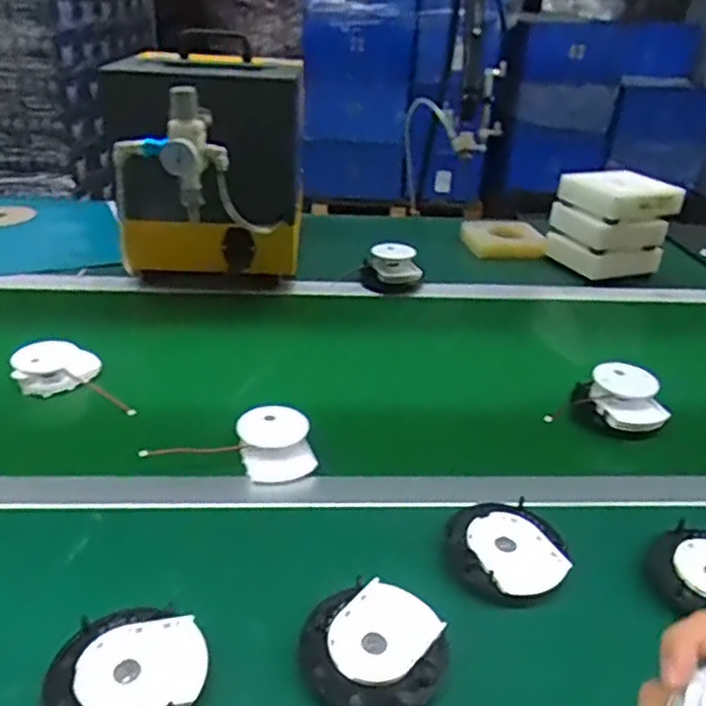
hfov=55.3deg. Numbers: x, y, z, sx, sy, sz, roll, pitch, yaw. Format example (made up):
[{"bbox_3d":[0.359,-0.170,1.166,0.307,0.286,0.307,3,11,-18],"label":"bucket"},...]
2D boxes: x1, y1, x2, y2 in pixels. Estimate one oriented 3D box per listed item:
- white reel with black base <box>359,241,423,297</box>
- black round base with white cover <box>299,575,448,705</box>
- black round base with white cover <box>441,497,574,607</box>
[{"bbox_3d":[0.058,-0.129,1.010,0.094,0.059,0.072,2,29,-1],"label":"white reel with black base"},{"bbox_3d":[0.015,0.195,0.444,0.089,0.023,0.091,2,29,-1],"label":"black round base with white cover"},{"bbox_3d":[0.120,0.154,0.530,0.093,0.025,0.094,2,29,-1],"label":"black round base with white cover"}]

